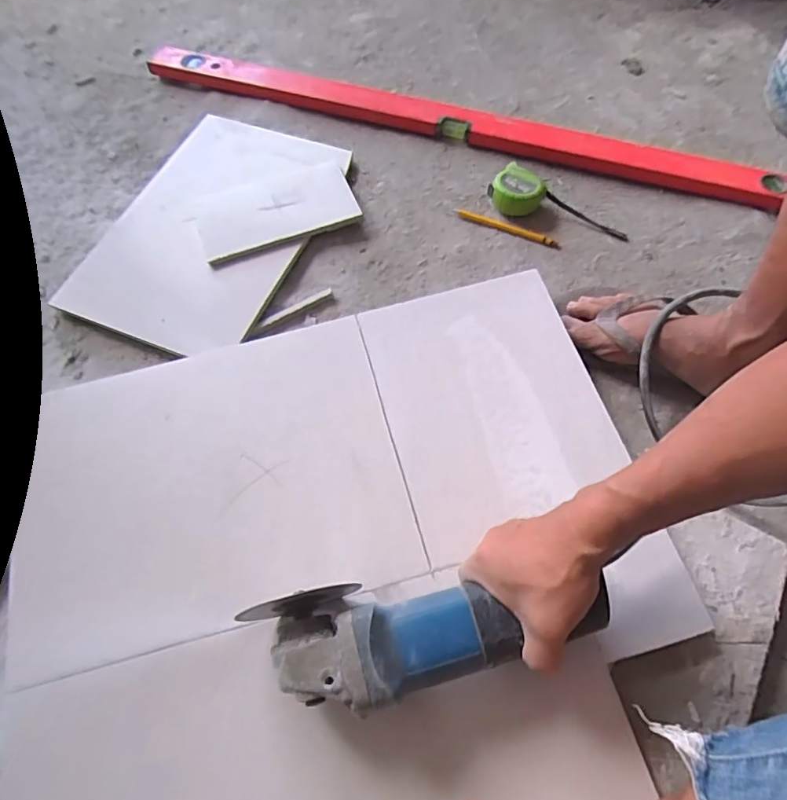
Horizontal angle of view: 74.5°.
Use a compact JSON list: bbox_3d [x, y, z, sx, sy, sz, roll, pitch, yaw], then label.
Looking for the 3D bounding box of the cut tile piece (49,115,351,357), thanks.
[{"bbox_3d":[-0.236,-0.233,0.680,0.255,0.020,0.374,21,68,12],"label":"cut tile piece"}]

